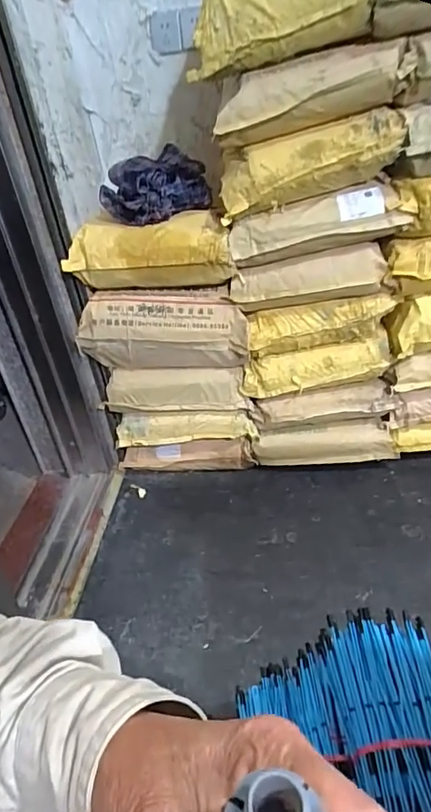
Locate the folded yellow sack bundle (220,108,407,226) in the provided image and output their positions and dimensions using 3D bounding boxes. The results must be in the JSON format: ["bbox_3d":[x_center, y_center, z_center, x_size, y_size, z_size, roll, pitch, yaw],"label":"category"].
[{"bbox_3d":[0.220,-0.624,1.261,0.424,0.170,0.297,-7,32,3],"label":"folded yellow sack bundle"}]

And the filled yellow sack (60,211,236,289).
[{"bbox_3d":[-0.174,-0.396,1.296,0.428,0.163,0.116,-7,32,3],"label":"filled yellow sack"}]

